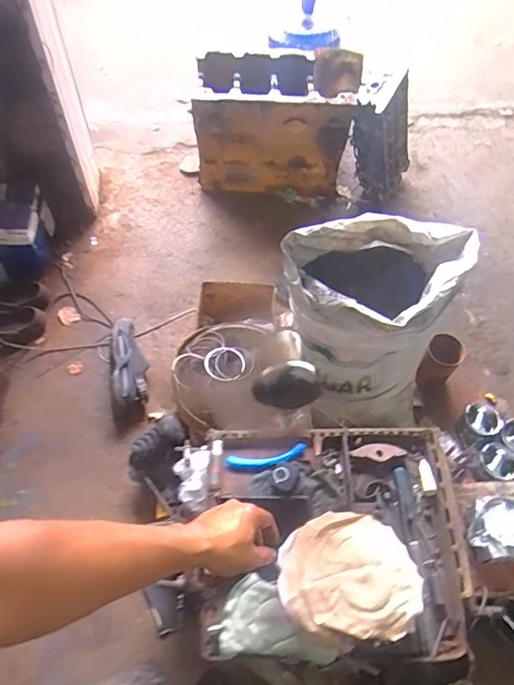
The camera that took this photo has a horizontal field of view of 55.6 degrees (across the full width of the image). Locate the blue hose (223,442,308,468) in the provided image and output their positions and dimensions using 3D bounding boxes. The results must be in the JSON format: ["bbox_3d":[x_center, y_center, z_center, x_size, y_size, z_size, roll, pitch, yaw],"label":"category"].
[{"bbox_3d":[0.018,0.218,0.918,0.151,0.009,0.029,-12,73,4],"label":"blue hose"}]

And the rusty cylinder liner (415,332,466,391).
[{"bbox_3d":[0.503,0.060,1.355,0.092,0.169,0.083,32,63,17],"label":"rusty cylinder liner"}]

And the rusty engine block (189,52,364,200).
[{"bbox_3d":[0.055,-0.733,1.657,0.510,0.385,0.269,4,59,1],"label":"rusty engine block"}]

